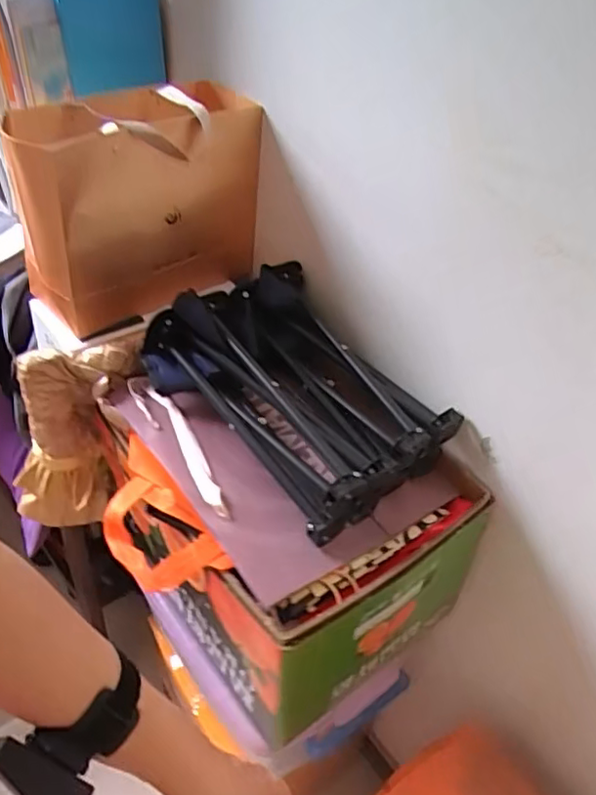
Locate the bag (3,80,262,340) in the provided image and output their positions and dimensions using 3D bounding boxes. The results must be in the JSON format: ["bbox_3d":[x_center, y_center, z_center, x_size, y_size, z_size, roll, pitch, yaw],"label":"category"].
[{"bbox_3d":[-0.207,-0.245,0.783,0.272,0.244,0.138,-24,50,-29],"label":"bag"}]

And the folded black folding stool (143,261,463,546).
[{"bbox_3d":[-0.002,-0.011,0.703,0.310,0.115,0.211,36,50,29],"label":"folded black folding stool"}]

